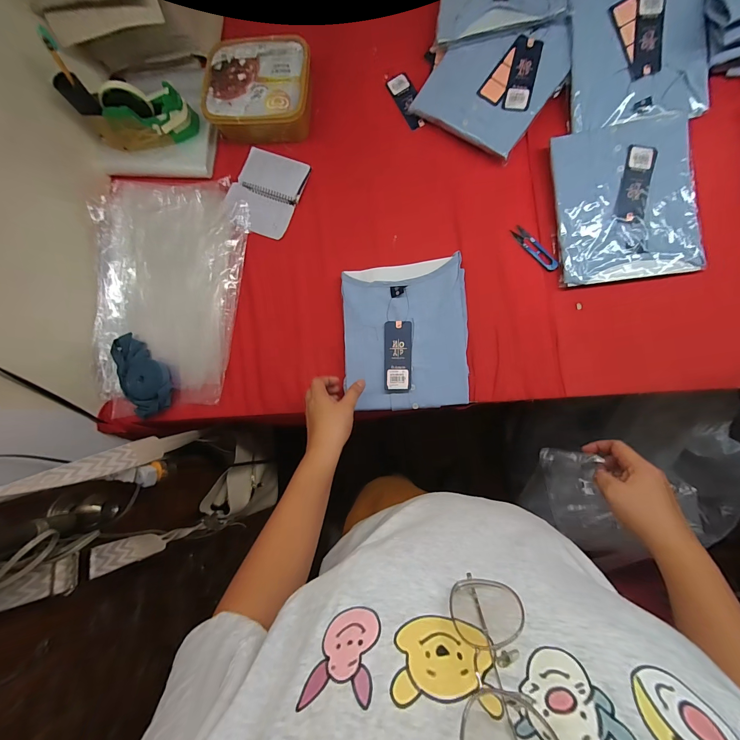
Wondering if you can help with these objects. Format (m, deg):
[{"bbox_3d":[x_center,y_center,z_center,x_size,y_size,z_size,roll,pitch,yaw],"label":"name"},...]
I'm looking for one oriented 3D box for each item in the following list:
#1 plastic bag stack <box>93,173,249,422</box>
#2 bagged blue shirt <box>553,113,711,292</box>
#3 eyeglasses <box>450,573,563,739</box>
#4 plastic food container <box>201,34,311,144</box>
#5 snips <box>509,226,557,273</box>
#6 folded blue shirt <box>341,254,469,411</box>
[{"bbox_3d":[-0.411,-0.149,0.640,0.317,0.020,0.455,5,90,8],"label":"plastic bag stack"},{"bbox_3d":[0.425,-0.280,0.535,0.211,0.026,0.251,-5,88,8],"label":"bagged blue shirt"},{"bbox_3d":[0.070,0.167,0.167,0.052,0.124,0.043,-20,86,7],"label":"eyeglasses"},{"bbox_3d":[-0.213,-0.532,0.617,0.207,0.082,0.150,6,87,7],"label":"plastic food container"},{"bbox_3d":[0.292,-0.217,0.565,0.025,0.010,0.102,-38,84,6],"label":"snips"},{"bbox_3d":[0.058,-0.062,0.558,0.212,0.038,0.253,-3,89,8],"label":"folded blue shirt"}]

